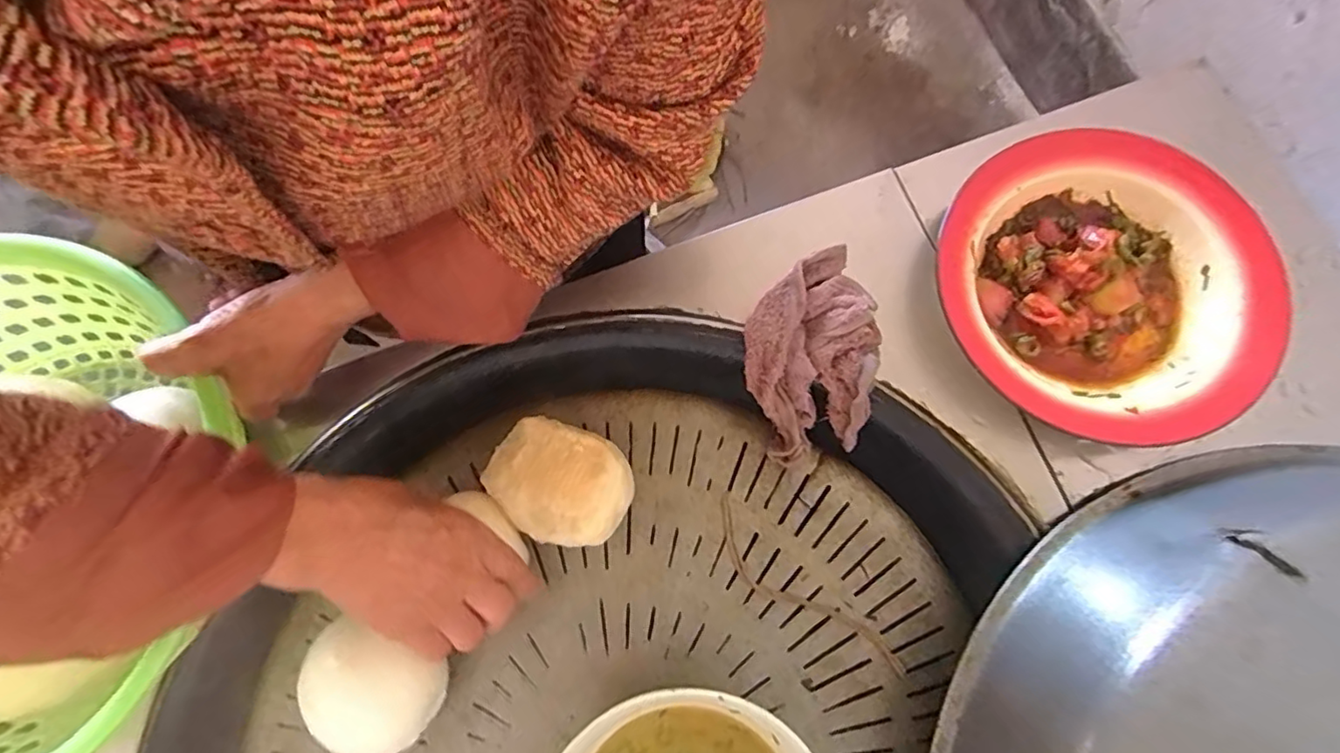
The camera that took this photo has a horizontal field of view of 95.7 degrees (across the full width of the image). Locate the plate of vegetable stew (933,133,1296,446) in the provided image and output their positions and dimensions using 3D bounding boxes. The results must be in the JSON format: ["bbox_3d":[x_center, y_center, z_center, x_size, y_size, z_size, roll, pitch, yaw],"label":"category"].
[{"bbox_3d":[0.310,-0.066,0.438,0.220,0.041,0.226,0,76,2],"label":"plate of vegetable stew"}]

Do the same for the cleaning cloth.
[{"bbox_3d":[0.102,-0.014,0.445,0.094,0.055,0.137,-7,76,0],"label":"cleaning cloth"}]

